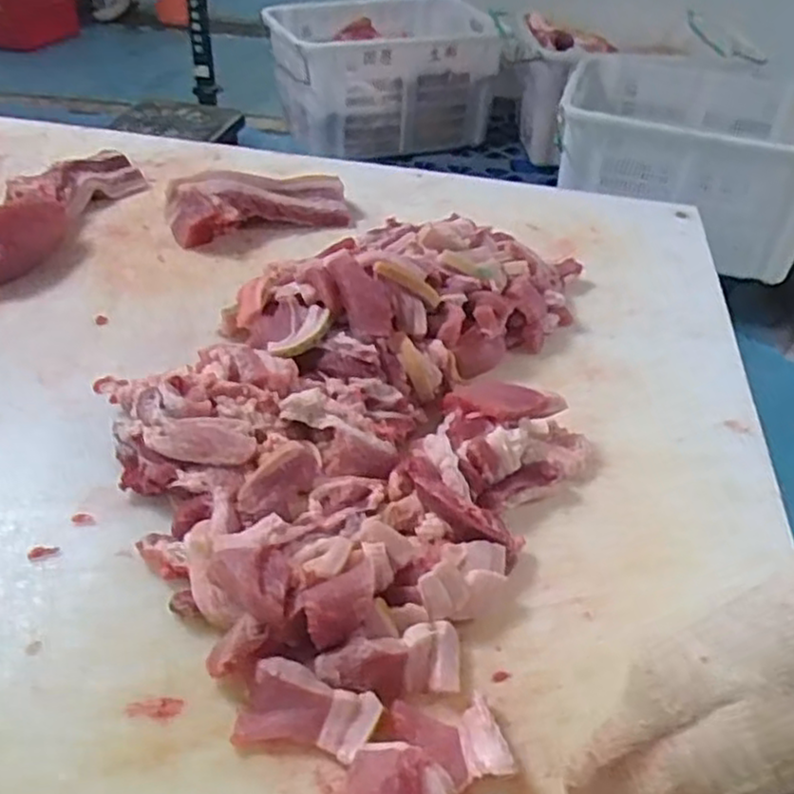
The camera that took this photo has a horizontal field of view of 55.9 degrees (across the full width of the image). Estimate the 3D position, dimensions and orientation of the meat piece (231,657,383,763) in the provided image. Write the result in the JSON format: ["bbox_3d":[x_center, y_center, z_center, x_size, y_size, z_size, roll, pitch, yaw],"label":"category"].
[{"bbox_3d":[-0.047,0.170,0.404,0.072,0.025,0.038,8,40,5],"label":"meat piece"}]

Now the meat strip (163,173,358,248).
[{"bbox_3d":[-0.150,-0.217,0.838,0.202,0.058,0.064,-15,43,-21],"label":"meat strip"}]

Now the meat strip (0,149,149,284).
[{"bbox_3d":[-0.377,-0.206,0.807,0.083,0.059,0.283,9,40,7],"label":"meat strip"}]

